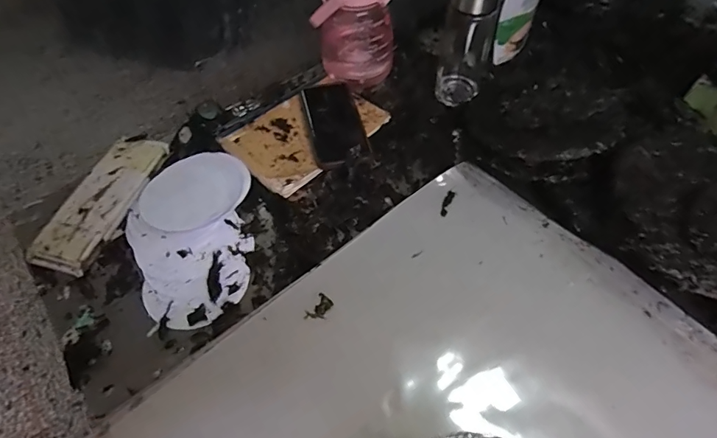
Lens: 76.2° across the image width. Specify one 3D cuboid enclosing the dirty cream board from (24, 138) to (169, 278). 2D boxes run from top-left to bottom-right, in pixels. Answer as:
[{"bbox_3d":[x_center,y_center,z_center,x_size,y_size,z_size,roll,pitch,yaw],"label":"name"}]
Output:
[{"bbox_3d":[-0.330,-0.027,0.588,0.079,0.022,0.205,14,56,10],"label":"dirty cream board"}]

